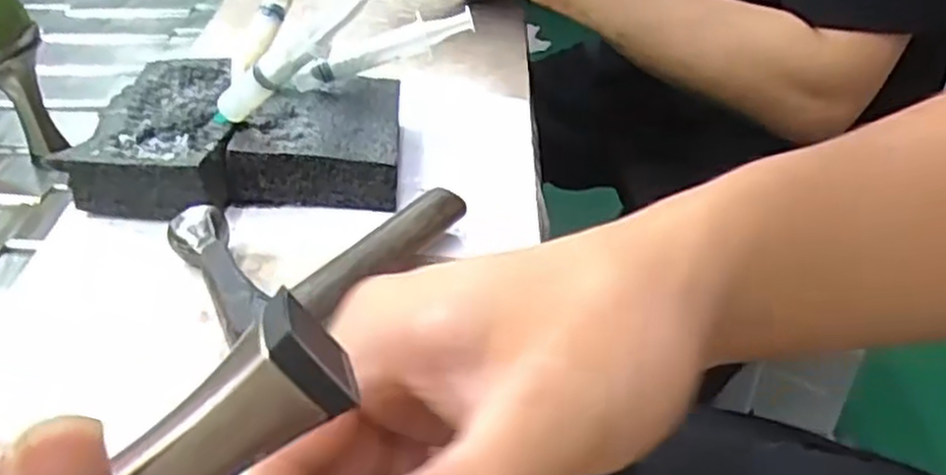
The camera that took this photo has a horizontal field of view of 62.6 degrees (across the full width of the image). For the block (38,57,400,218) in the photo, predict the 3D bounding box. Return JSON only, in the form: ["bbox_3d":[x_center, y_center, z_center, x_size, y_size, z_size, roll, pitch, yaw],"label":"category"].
[{"bbox_3d":[-0.125,-0.059,0.439,0.162,0.032,0.122,-1,38,-5],"label":"block"}]

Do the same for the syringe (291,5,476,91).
[{"bbox_3d":[-0.052,-0.107,0.446,0.107,0.020,0.009,-19,38,5],"label":"syringe"}]

